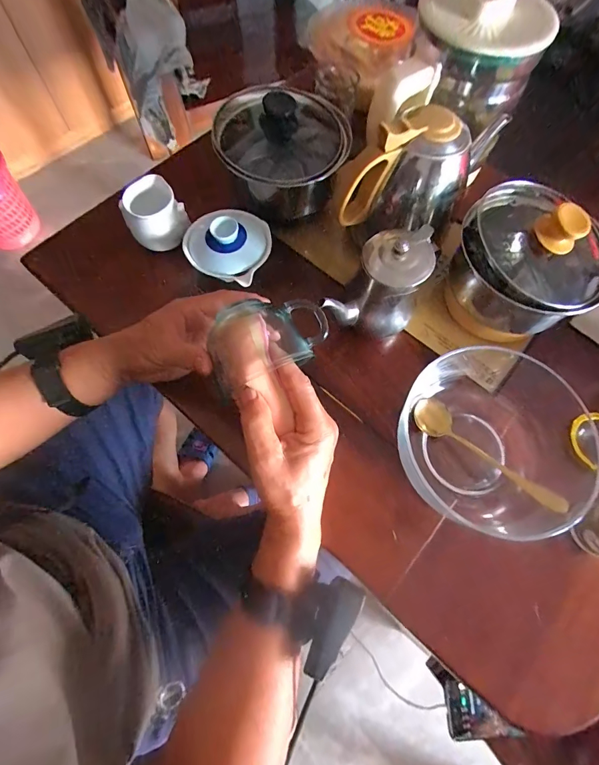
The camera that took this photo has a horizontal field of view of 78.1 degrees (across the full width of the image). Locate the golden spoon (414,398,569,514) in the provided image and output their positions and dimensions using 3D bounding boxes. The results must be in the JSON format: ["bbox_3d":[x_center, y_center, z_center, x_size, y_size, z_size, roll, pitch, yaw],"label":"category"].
[{"bbox_3d":[0.189,0.066,0.374,0.154,0.032,0.039,36,72,12],"label":"golden spoon"}]

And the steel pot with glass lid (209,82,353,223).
[{"bbox_3d":[-0.023,-0.306,0.479,0.164,0.091,0.168,1,69,-1],"label":"steel pot with glass lid"}]

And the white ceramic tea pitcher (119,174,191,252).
[{"bbox_3d":[-0.181,-0.207,0.458,0.065,0.059,0.065,-31,73,-13],"label":"white ceramic tea pitcher"}]

